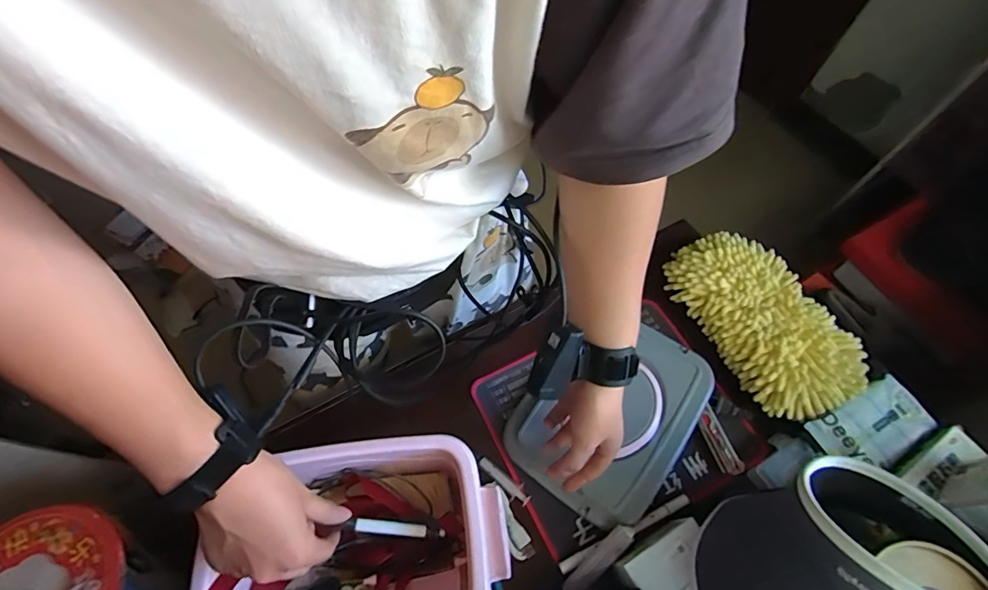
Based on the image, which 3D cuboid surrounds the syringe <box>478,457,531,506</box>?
[{"bbox_3d":[0.011,0.219,0.541,0.071,0.009,0.022,37,67,15],"label":"syringe"}]

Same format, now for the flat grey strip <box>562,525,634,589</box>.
[{"bbox_3d":[0.110,0.282,0.488,0.094,0.011,0.019,-43,72,-5],"label":"flat grey strip"}]

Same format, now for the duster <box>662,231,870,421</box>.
[{"bbox_3d":[0.347,0.025,0.597,0.143,0.057,0.256,-26,67,-15],"label":"duster"}]

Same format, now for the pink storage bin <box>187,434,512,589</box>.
[{"bbox_3d":[-0.127,0.243,0.449,0.271,0.104,0.190,-6,63,-6],"label":"pink storage bin"}]

